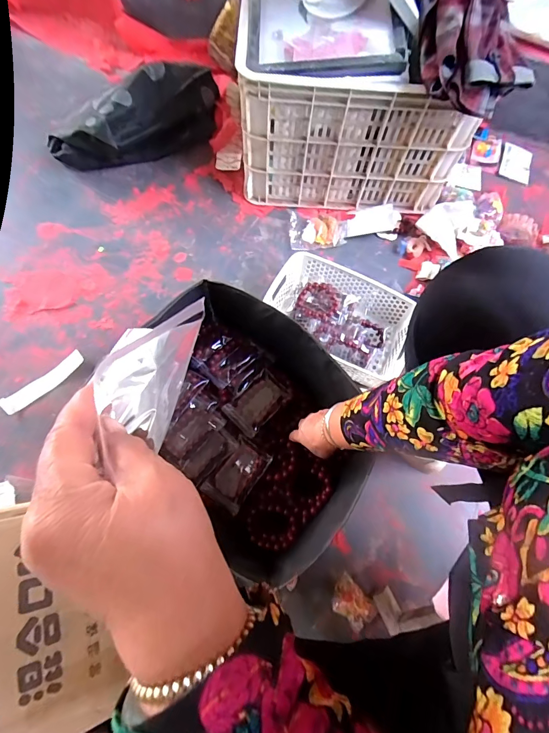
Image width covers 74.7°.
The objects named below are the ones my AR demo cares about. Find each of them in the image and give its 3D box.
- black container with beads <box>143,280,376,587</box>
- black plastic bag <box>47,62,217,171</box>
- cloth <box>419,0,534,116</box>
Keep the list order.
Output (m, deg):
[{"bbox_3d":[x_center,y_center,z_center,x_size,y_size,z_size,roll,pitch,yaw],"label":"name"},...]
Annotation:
[{"bbox_3d":[-0.032,0.099,0.624,0.364,0.155,0.358,22,70,7],"label":"black container with beads"},{"bbox_3d":[-0.346,-0.638,0.937,0.459,0.136,0.176,-34,75,-14],"label":"black plastic bag"},{"bbox_3d":[0.350,-0.628,0.640,0.184,0.118,0.347,3,74,1],"label":"cloth"}]

